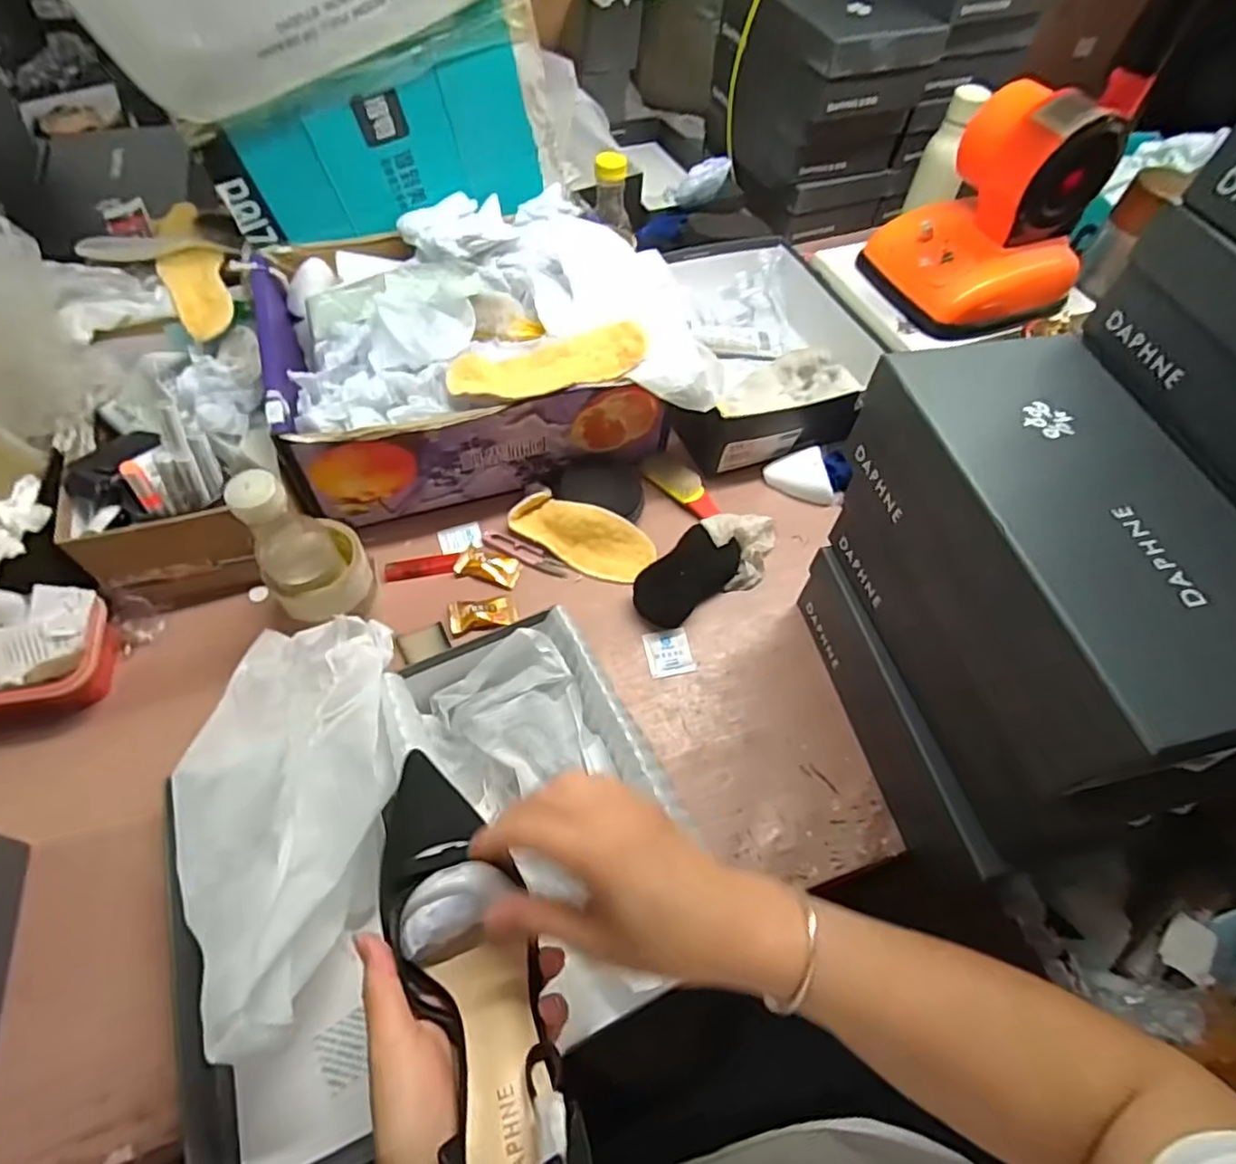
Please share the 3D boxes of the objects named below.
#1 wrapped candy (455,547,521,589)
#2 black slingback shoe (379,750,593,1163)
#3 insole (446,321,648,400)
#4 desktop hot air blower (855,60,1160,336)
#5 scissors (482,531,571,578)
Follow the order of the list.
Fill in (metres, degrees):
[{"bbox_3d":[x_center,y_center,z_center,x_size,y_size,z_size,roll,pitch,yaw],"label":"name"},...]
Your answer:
[{"bbox_3d":[-0.137,-0.018,0.695,0.064,0.009,0.037,13,58,4],"label":"wrapped candy"},{"bbox_3d":[-0.075,0.198,0.328,0.059,0.057,0.240,-21,47,-16],"label":"black slingback shoe"},{"bbox_3d":[-0.066,-0.217,0.644,0.197,0.016,0.067,-17,60,-14],"label":"insole"},{"bbox_3d":[0.423,-0.421,0.734,0.179,0.196,0.193,-23,62,-17],"label":"desktop hot air blower"},{"bbox_3d":[-0.100,-0.031,0.706,0.102,0.007,0.019,24,59,11],"label":"scissors"}]

